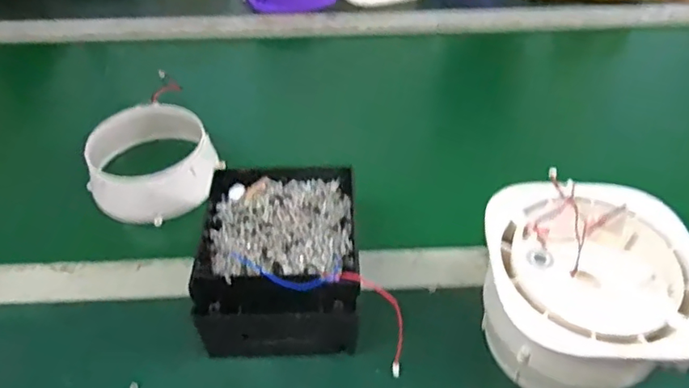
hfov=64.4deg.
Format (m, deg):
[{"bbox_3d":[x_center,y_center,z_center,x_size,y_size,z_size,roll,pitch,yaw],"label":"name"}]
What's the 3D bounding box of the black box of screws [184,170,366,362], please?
[{"bbox_3d":[-0.050,0.051,0.443,0.121,0.070,0.153,-1,46,0],"label":"black box of screws"}]

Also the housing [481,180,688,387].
[{"bbox_3d":[0.169,0.075,0.399,0.139,0.102,0.135,8,46,8],"label":"housing"}]

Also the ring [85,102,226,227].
[{"bbox_3d":[-0.194,-0.034,0.552,0.121,0.055,0.120,0,46,0],"label":"ring"}]

